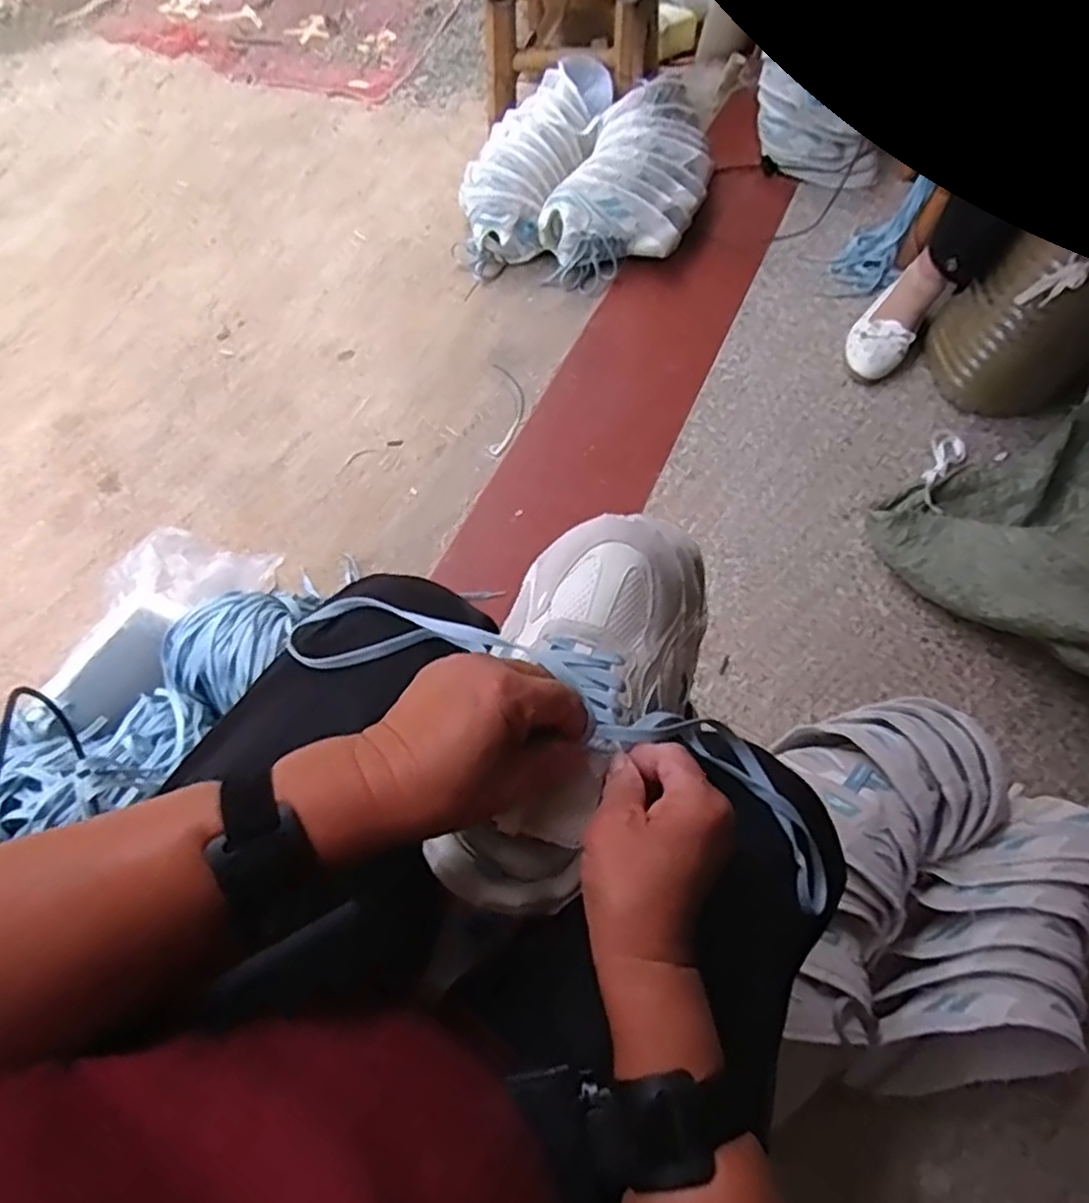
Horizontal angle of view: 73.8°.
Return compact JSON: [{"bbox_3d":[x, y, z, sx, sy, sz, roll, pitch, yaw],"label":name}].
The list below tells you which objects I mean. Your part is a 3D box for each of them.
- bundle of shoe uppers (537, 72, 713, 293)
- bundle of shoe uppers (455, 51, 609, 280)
[{"bbox_3d":[0.168,-0.723,1.260,0.220,0.140,0.419,27,65,8],"label":"bundle of shoe uppers"},{"bbox_3d":[-0.020,-0.796,1.305,0.186,0.147,0.444,21,64,5],"label":"bundle of shoe uppers"}]

